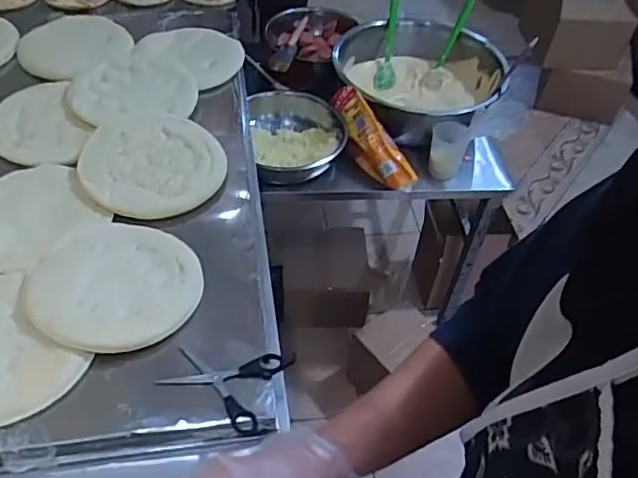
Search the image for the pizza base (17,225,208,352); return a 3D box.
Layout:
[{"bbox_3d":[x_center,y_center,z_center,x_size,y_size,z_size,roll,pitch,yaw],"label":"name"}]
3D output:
[{"bbox_3d":[-0.250,0.048,0.712,0.198,0.028,0.196,2,47,-2],"label":"pizza base"}]

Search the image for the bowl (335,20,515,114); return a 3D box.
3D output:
[{"bbox_3d":[0.234,-0.379,1.392,0.379,0.171,0.379,2,47,-2],"label":"bowl"}]

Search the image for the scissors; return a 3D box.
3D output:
[{"bbox_3d":[-0.102,0.146,0.649,0.118,0.006,0.099,22,49,15],"label":"scissors"}]

